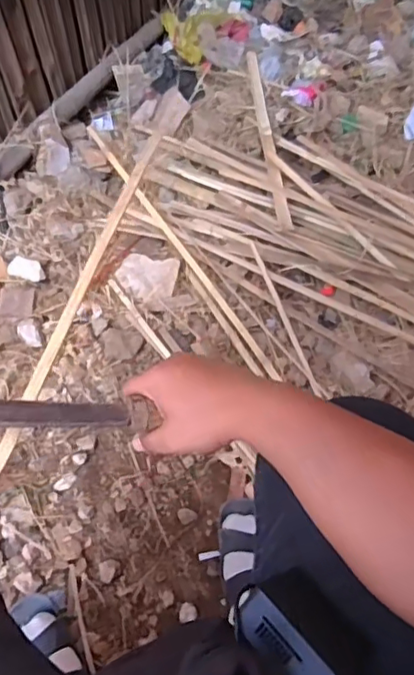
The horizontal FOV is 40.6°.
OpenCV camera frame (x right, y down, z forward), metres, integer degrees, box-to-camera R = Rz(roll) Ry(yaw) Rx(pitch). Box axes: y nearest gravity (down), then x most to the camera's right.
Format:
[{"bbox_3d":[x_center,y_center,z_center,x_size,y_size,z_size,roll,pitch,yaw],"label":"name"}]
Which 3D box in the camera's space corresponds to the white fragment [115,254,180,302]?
[{"bbox_3d":[-0.111,-0.111,1.021,0.104,0.018,0.091,10,58,4],"label":"white fragment"}]

